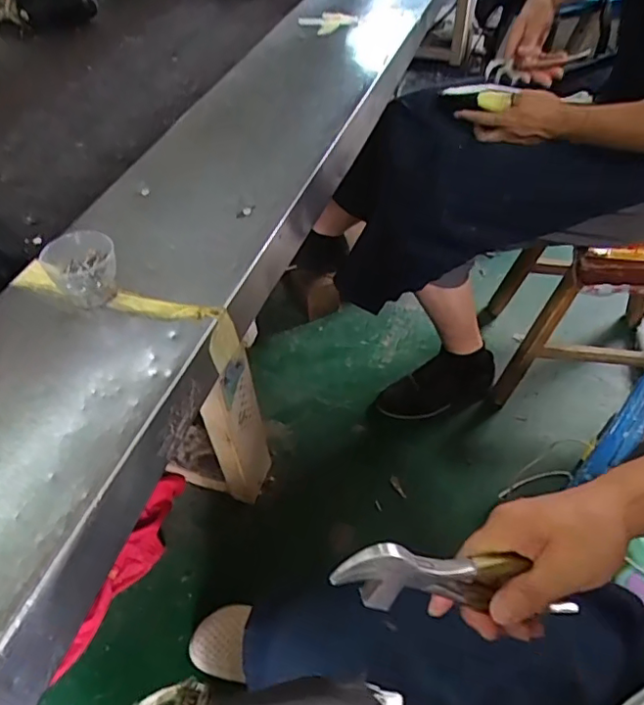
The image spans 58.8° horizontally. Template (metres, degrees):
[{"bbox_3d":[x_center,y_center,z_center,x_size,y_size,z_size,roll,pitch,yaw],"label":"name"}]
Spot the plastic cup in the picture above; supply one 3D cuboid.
[{"bbox_3d":[-0.222,-0.079,0.535,0.061,0.054,0.055,-25,53,-17],"label":"plastic cup"}]

